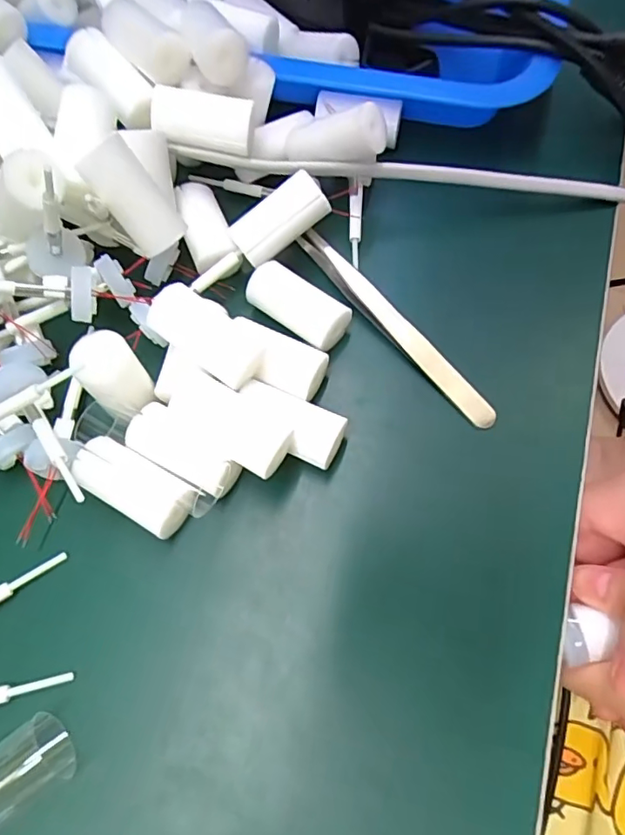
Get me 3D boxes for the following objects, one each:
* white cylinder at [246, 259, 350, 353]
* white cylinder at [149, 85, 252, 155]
[{"bbox_3d":[-0.006,-0.044,0.225,0.044,0.019,0.019,35,72,15],"label":"white cylinder"},{"bbox_3d":[-0.045,-0.121,0.222,0.040,0.013,0.017,7,67,5],"label":"white cylinder"}]

